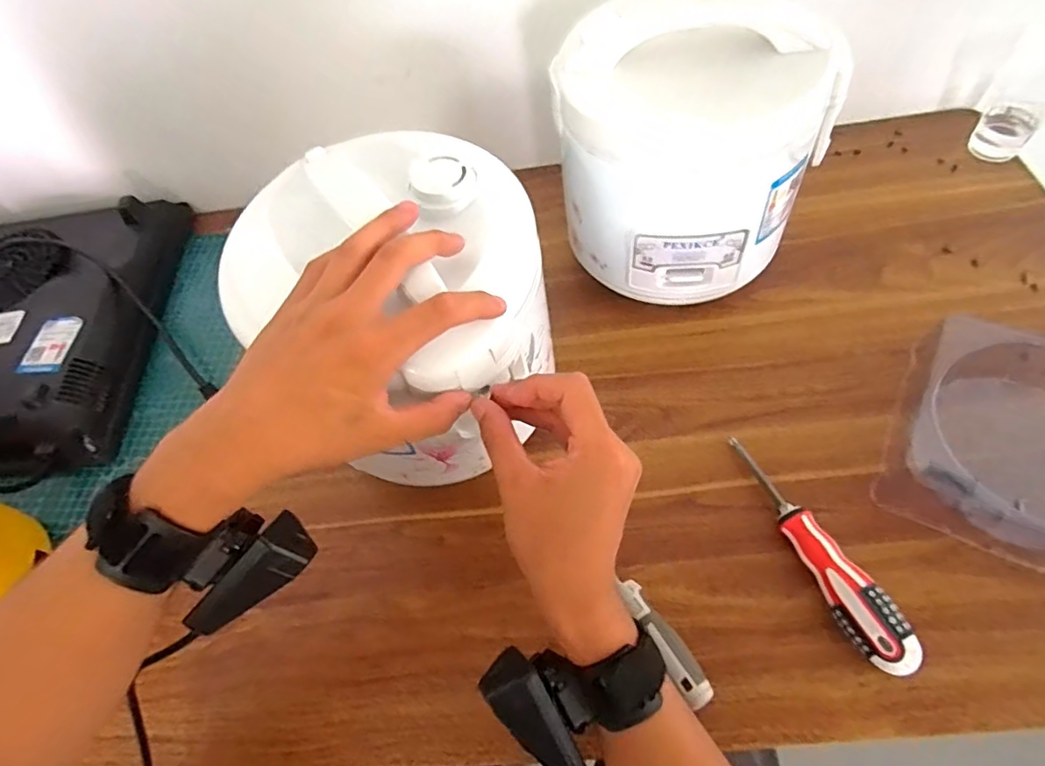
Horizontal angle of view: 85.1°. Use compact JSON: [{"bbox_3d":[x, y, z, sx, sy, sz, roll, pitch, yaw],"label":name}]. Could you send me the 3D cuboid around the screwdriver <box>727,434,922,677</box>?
[{"bbox_3d":[0.205,0.117,0.412,0.031,0.032,0.182,-26,58,-8],"label":"screwdriver"}]

